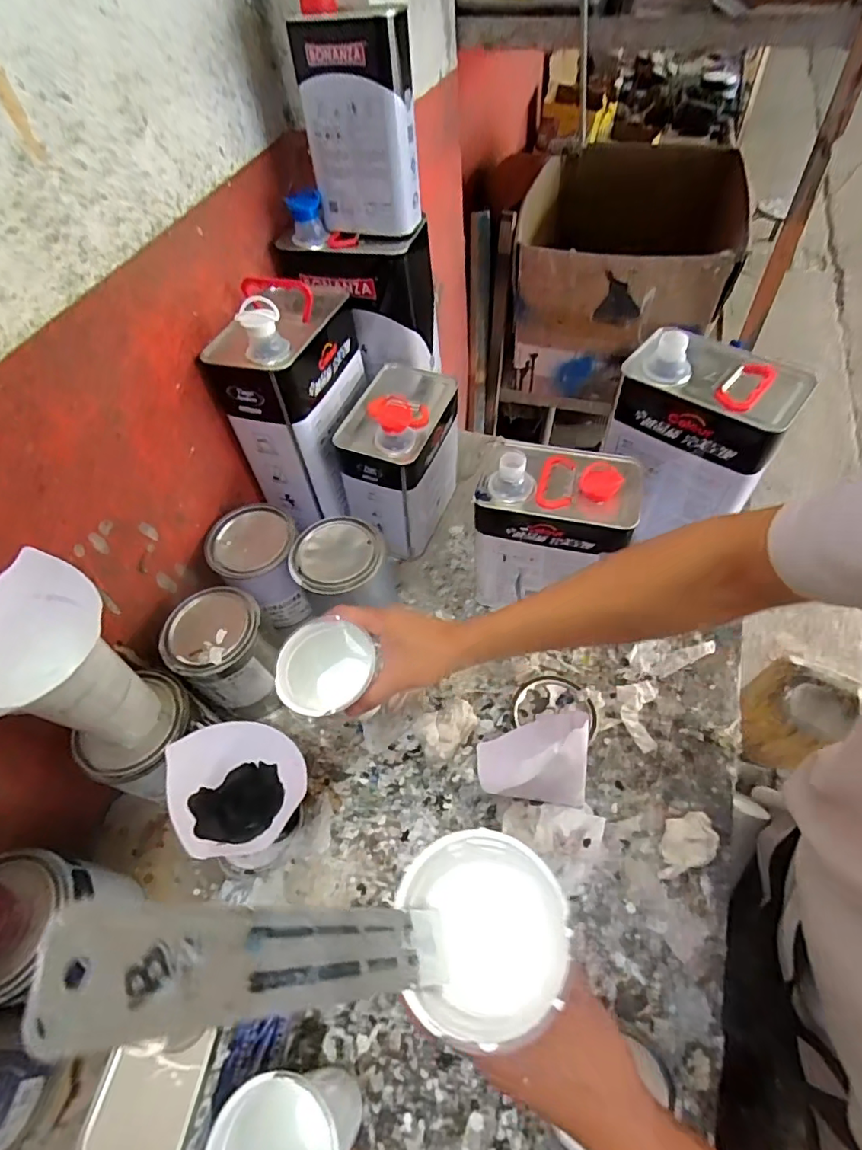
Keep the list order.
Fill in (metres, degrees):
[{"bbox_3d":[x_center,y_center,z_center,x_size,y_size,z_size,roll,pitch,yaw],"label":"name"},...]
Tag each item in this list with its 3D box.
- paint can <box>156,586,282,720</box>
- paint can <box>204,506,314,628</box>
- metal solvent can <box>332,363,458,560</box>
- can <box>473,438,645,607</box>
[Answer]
[{"bbox_3d":[-0.220,0.099,0.613,0.108,0.142,0.099,-2,55,3],"label":"paint can"},{"bbox_3d":[-0.207,-0.007,0.676,0.102,0.119,0.107,-17,55,-8],"label":"paint can"},{"bbox_3d":[-0.037,-0.154,0.717,0.112,0.215,0.170,16,57,15],"label":"metal solvent can"},{"bbox_3d":[0.140,-0.053,0.637,0.162,0.200,0.115,10,56,11],"label":"can"}]

